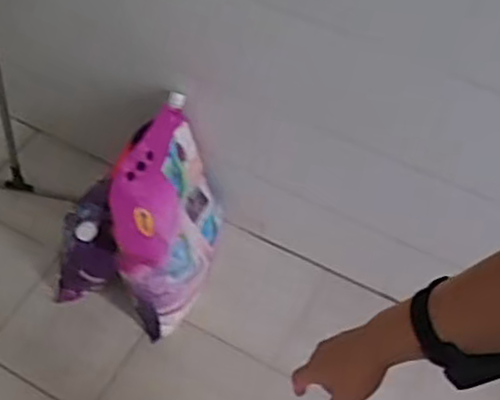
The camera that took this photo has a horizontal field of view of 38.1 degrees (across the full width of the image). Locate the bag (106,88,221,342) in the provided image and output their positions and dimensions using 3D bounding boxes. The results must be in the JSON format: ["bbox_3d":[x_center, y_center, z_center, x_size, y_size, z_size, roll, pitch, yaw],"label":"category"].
[{"bbox_3d":[-0.186,0.037,1.683,0.203,0.457,0.412,1,56,0],"label":"bag"}]

